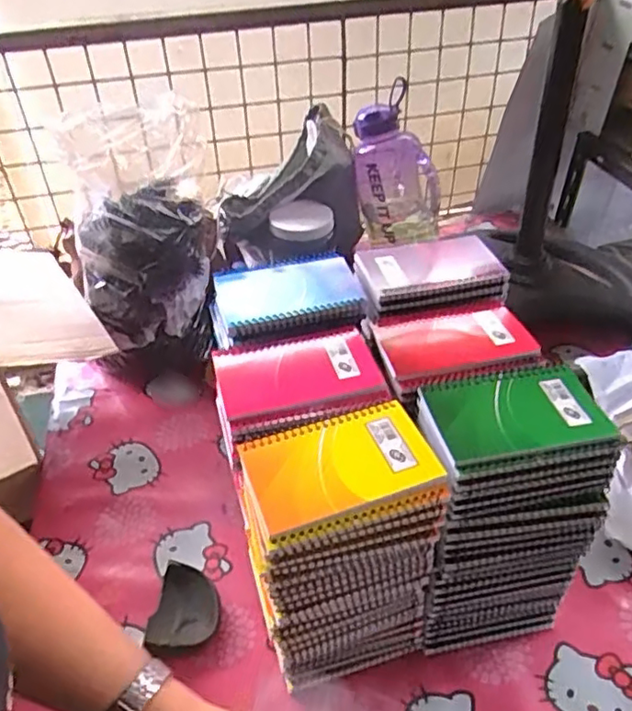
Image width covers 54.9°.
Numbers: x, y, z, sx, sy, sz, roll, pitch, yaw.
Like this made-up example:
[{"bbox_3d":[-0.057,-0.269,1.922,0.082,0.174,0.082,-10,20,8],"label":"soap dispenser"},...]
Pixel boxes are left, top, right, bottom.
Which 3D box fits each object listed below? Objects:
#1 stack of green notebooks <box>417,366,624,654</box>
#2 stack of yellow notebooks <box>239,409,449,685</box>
[{"bbox_3d":[0.157,0.145,0.544,0.136,0.251,0.111,-7,40,-5],"label":"stack of green notebooks"},{"bbox_3d":[0.020,0.169,0.514,0.135,0.260,0.097,-11,41,-10],"label":"stack of yellow notebooks"}]

